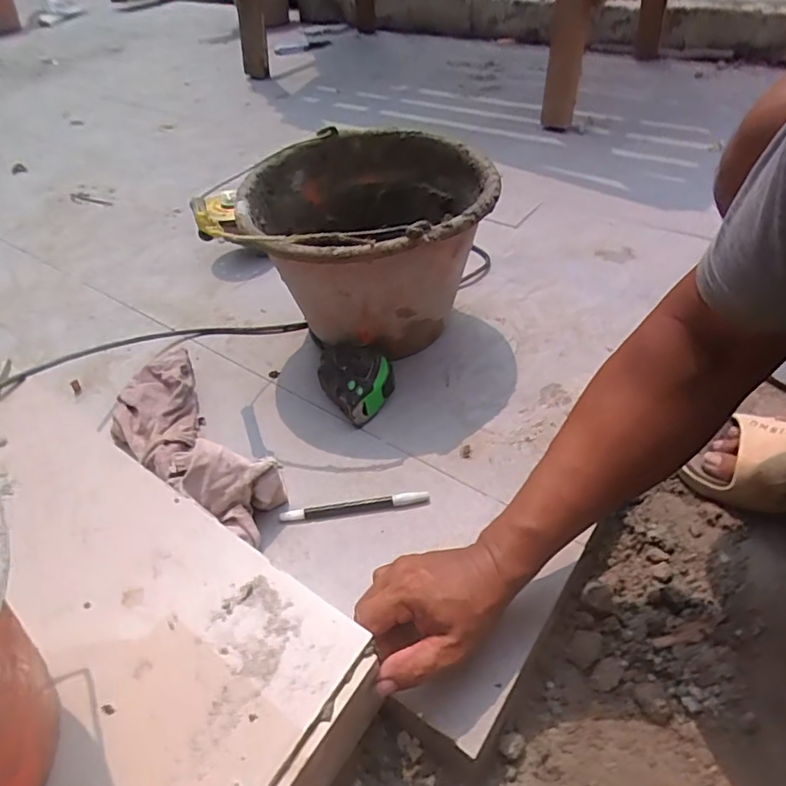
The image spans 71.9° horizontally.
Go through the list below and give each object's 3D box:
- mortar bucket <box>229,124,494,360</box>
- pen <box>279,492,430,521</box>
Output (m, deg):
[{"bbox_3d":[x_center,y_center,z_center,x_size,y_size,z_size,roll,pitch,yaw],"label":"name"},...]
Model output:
[{"bbox_3d":[-0.021,-0.166,0.673,0.267,0.212,0.267,-13,46,-7],"label":"mortar bucket"},{"bbox_3d":[-0.037,0.111,0.533,0.144,0.007,0.012,-8,45,-2],"label":"pen"}]

